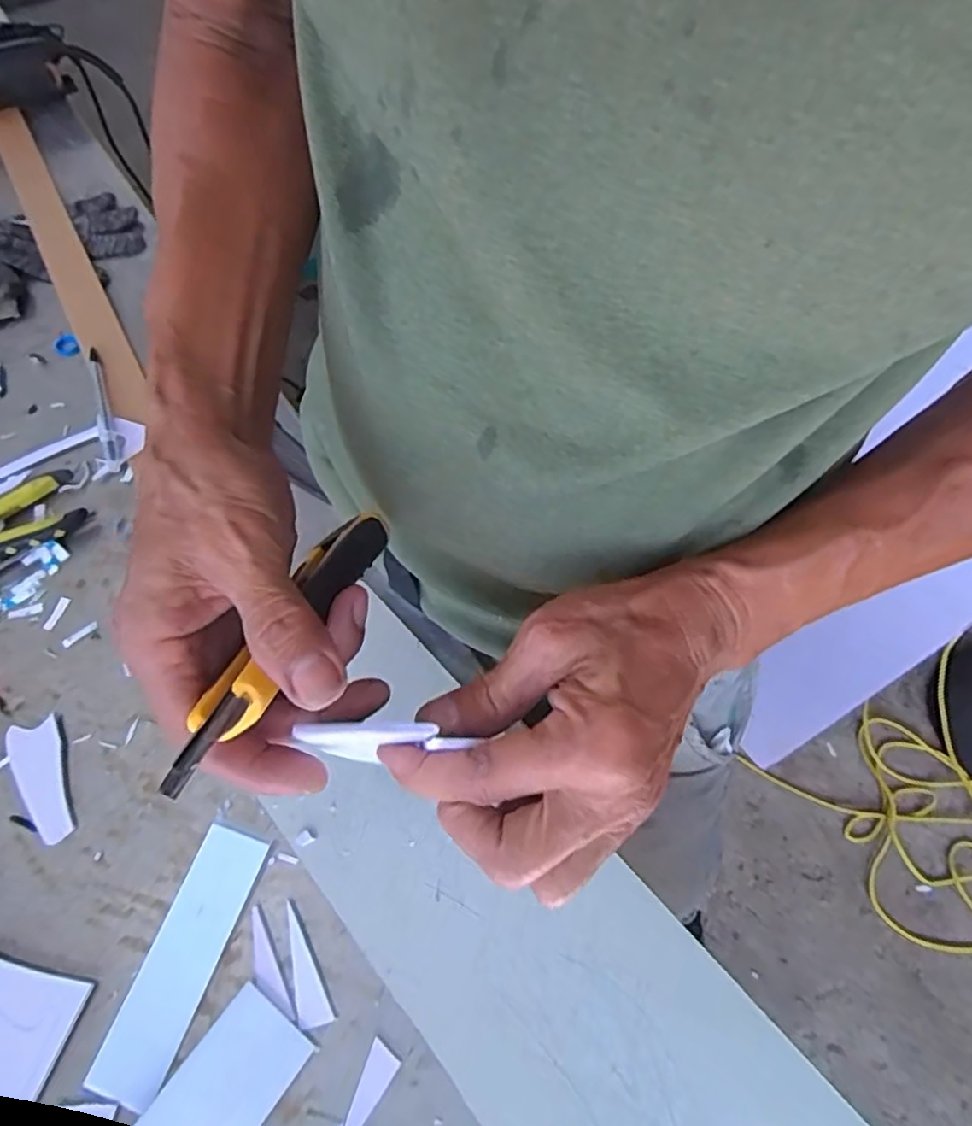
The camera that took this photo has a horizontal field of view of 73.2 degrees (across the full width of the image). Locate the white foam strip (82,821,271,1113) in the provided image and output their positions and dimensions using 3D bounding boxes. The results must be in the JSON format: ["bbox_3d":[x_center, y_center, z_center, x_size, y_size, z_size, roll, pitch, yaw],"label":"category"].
[{"bbox_3d":[-0.168,0.217,0.361,0.040,0.004,0.132,16,63,10],"label":"white foam strip"}]

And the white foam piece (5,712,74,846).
[{"bbox_3d":[-0.277,0.135,0.407,0.031,0.007,0.079,-26,64,-12],"label":"white foam piece"}]

